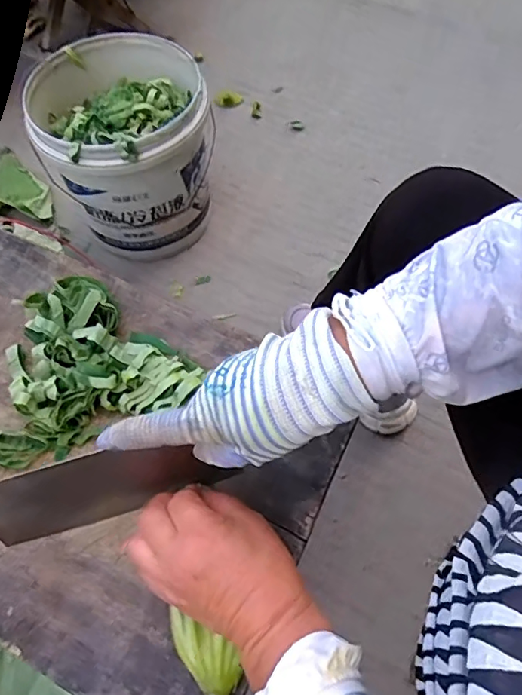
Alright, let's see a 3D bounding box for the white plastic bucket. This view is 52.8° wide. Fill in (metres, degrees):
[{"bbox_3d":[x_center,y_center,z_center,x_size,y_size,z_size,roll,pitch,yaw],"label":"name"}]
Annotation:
[{"bbox_3d":[-0.206,-0.311,0.869,0.252,0.253,0.253,-1,61,2],"label":"white plastic bucket"}]

